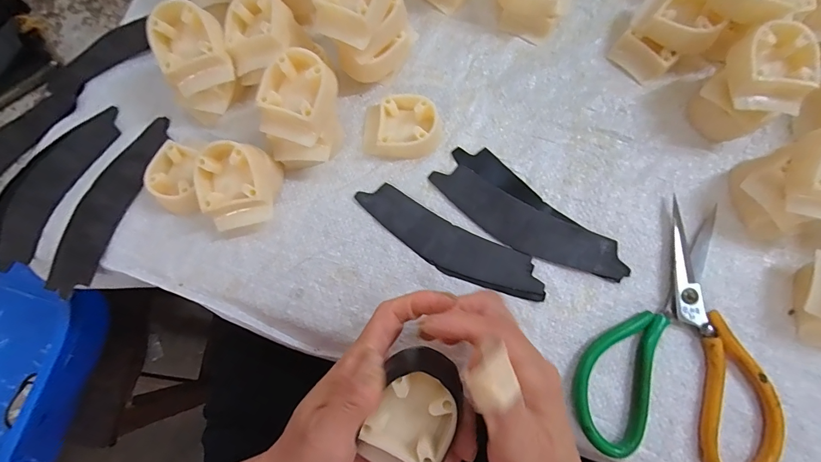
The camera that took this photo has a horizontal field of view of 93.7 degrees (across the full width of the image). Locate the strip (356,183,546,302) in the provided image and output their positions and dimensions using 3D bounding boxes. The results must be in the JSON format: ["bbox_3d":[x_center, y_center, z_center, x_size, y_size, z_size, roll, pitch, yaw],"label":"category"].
[{"bbox_3d":[0.029,0.010,0.297,0.153,0.004,0.039,28,78,8],"label":"strip"}]

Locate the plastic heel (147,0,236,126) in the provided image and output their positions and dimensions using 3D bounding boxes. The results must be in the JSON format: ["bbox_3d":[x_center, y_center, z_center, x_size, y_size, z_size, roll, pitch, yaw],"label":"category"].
[{"bbox_3d":[-0.167,-0.130,0.303,0.056,0.065,0.059,-18,76,-3],"label":"plastic heel"}]

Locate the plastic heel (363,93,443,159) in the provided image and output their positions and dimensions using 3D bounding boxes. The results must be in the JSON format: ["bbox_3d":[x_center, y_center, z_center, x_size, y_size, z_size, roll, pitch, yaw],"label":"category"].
[{"bbox_3d":[-0.007,-0.083,0.312,0.062,0.021,0.049,2,76,2],"label":"plastic heel"}]

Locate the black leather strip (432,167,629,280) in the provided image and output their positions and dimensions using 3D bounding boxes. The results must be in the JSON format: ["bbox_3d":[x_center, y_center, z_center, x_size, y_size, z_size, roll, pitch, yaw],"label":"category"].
[{"bbox_3d":[0.089,-0.005,0.299,0.157,0.006,0.037,28,91,8],"label":"black leather strip"}]

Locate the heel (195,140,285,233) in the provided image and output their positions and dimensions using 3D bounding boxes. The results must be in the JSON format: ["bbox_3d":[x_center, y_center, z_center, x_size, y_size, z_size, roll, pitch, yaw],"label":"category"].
[{"bbox_3d":[-0.128,-0.032,0.289,0.050,0.045,0.055,0,76,1],"label":"heel"}]

